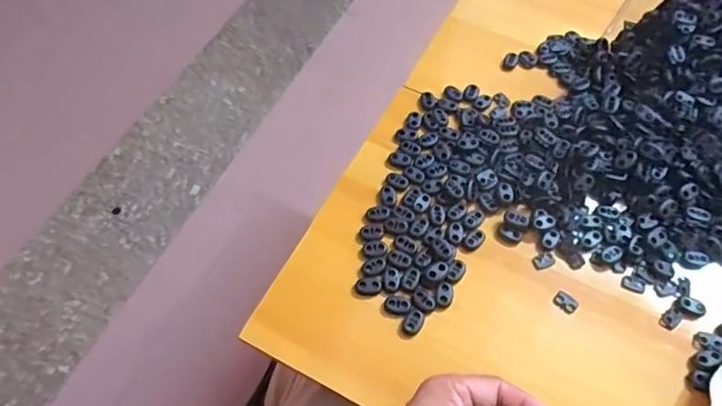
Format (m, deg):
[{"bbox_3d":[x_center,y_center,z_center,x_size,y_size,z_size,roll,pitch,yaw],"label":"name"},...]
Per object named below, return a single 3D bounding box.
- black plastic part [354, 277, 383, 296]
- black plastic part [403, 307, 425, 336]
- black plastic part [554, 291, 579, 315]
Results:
[{"bbox_3d":[0.007,0.068,0.433,0.023,0.005,0.015,-3,60,-2],"label":"black plastic part"},{"bbox_3d":[0.042,0.094,0.416,0.015,0.004,0.021,26,63,14],"label":"black plastic part"},{"bbox_3d":[0.168,0.081,0.431,0.019,0.007,0.014,40,68,20],"label":"black plastic part"}]

